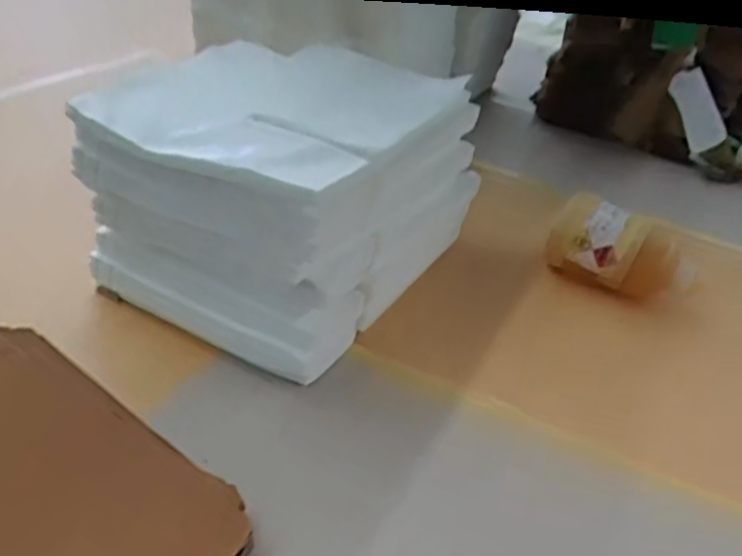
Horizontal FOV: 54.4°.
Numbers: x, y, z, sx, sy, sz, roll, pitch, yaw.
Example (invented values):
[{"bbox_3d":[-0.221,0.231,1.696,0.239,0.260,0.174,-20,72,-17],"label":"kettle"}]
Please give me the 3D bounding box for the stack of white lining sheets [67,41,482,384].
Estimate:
[{"bbox_3d":[-0.055,-0.059,0.509,0.184,0.154,0.211,23,34,17],"label":"stack of white lining sheets"}]

